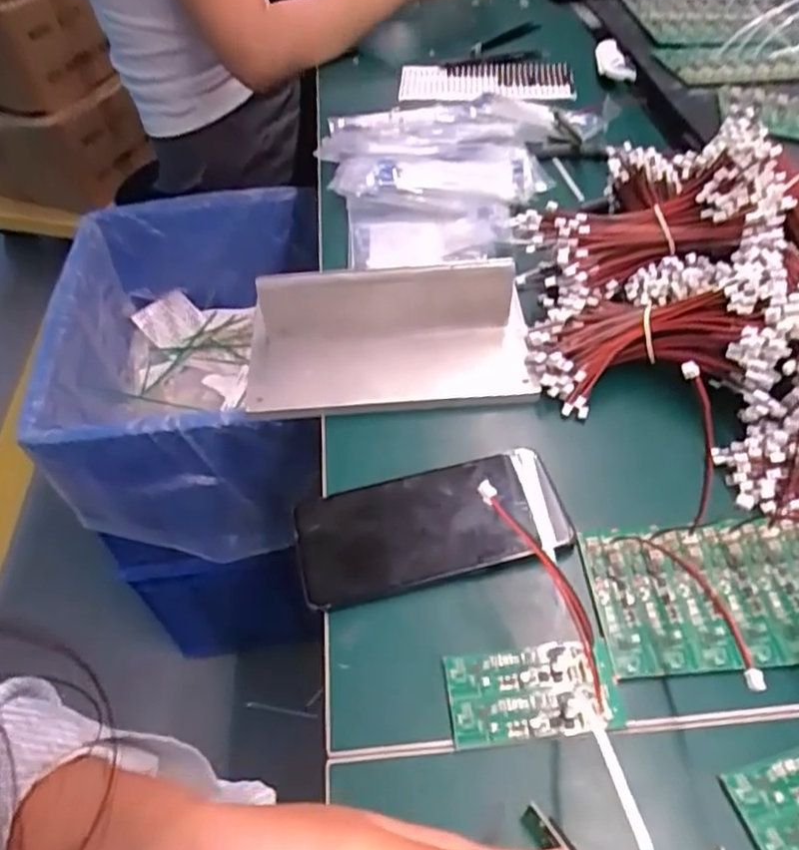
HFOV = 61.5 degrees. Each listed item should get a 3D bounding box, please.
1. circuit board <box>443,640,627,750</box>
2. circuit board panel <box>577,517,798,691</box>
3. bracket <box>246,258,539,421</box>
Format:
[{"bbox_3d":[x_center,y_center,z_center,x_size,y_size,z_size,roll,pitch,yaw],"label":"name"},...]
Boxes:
[{"bbox_3d":[0.066,0.131,0.330,0.083,0.005,0.044,-6,51,-1],"label":"circuit board"},{"bbox_3d":[0.204,0.086,0.357,0.195,0.014,0.079,-5,51,0],"label":"circuit board panel"},{"bbox_3d":[-0.009,-0.061,0.458,0.197,0.055,0.083,-5,51,0],"label":"bracket"}]

